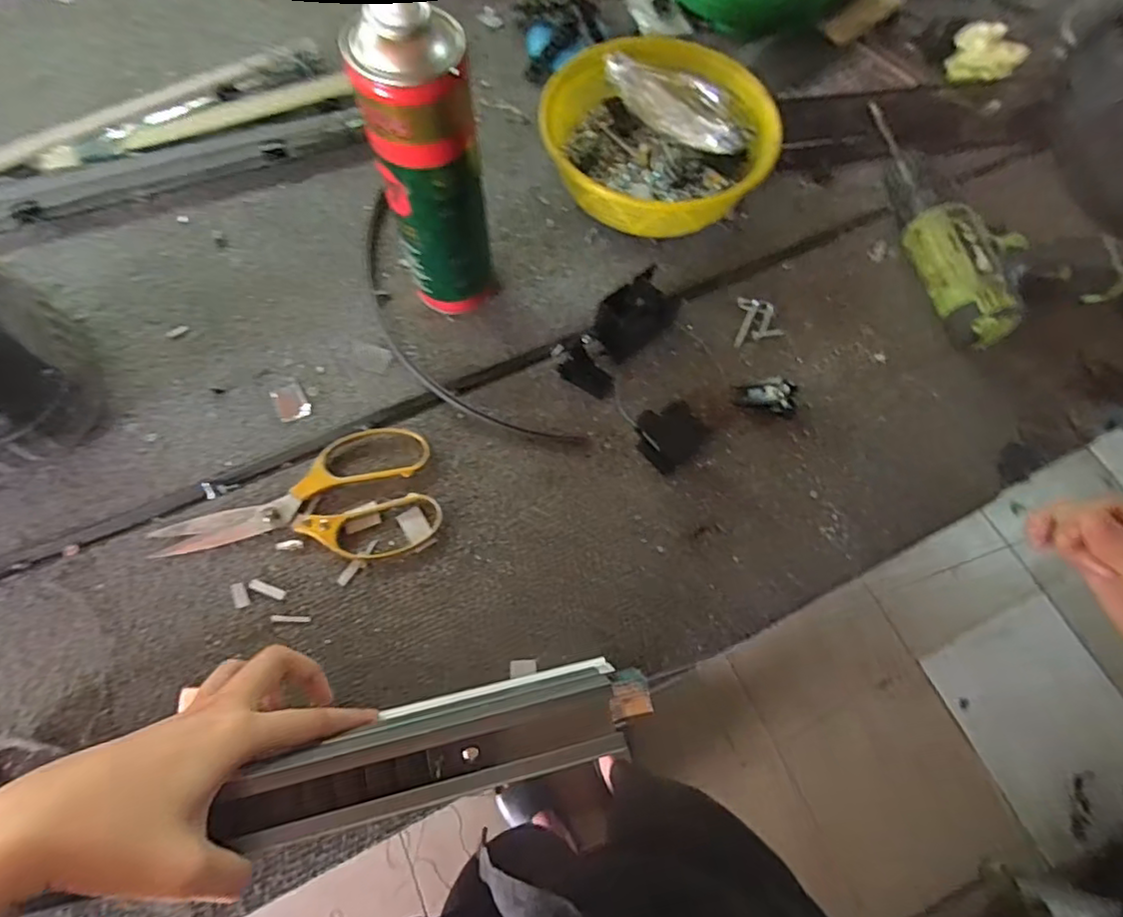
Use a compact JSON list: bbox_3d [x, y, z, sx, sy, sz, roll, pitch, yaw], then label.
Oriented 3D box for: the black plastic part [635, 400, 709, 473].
[{"bbox_3d":[0.081,-0.019,0.433,0.039,0.033,0.045,-40,75,-16],"label":"black plastic part"}]

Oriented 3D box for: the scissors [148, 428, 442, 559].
[{"bbox_3d":[-0.187,0.033,0.410,0.189,0.008,0.095,-12,70,-7],"label":"scissors"}]

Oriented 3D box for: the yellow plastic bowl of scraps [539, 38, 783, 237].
[{"bbox_3d":[0.081,-0.273,0.507,0.188,0.072,0.173,-1,69,-3],"label":"yellow plastic bowl of scraps"}]

